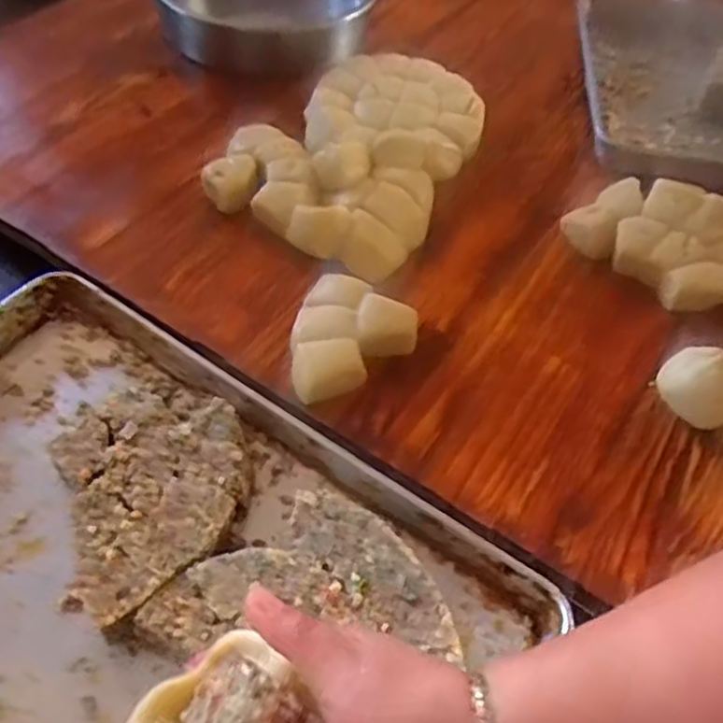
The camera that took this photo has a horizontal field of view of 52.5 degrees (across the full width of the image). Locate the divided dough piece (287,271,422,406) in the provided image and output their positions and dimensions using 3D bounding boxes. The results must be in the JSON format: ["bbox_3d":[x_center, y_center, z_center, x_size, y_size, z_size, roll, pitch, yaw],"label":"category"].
[{"bbox_3d":[-0.024,-0.029,0.703,0.118,0.068,0.133,40,58,23],"label":"divided dough piece"}]

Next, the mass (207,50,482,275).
[{"bbox_3d":[0.017,-0.254,0.890,0.252,0.053,0.361,33,56,19],"label":"mass"}]

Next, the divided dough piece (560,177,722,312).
[{"bbox_3d":[0.342,-0.130,0.804,0.220,0.067,0.122,38,58,22],"label":"divided dough piece"}]

